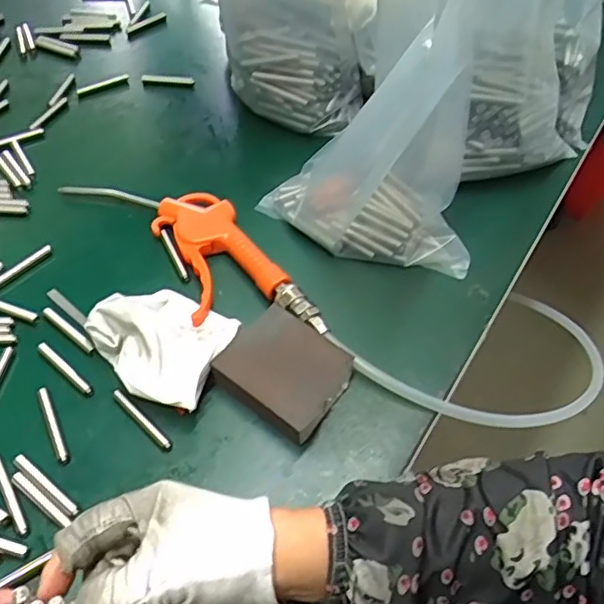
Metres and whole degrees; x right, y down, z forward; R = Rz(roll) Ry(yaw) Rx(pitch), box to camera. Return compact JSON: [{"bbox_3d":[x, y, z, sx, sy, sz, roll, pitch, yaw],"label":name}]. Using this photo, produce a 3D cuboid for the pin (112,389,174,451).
[{"bbox_3d":[-0.109,0.079,0.397,0.060,0.007,0.007,37,60,24],"label":"pin"}]

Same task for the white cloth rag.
[{"bbox_3d":[-0.100,0.026,0.419,0.095,0.038,0.087,21,55,15],"label":"white cloth rag"}]

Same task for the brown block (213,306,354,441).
[{"bbox_3d":[-0.012,0.048,0.411,0.080,0.023,0.073,30,58,21],"label":"brown block"}]

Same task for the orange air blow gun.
[{"bbox_3d":[-0.090,-0.047,0.487,0.089,0.023,0.264,-33,60,-24],"label":"orange air blow gun"}]

